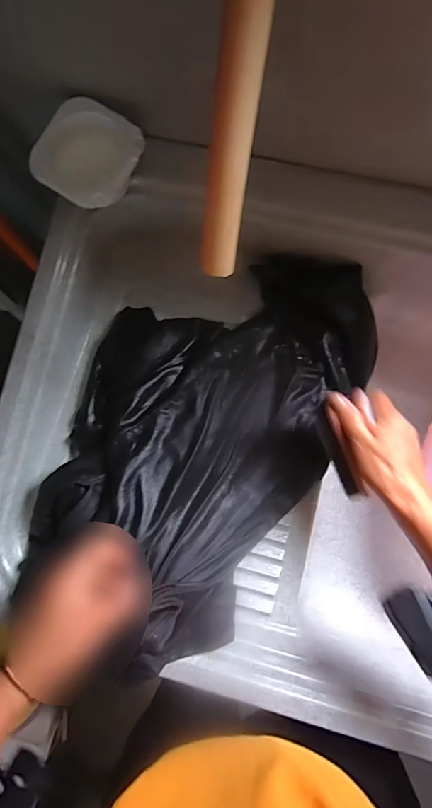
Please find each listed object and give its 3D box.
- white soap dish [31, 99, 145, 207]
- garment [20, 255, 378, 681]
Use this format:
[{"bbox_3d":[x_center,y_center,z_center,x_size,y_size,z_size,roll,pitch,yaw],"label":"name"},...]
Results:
[{"bbox_3d":[-0.129,-0.254,0.419,0.092,0.020,0.094,32,88,6],"label":"white soap dish"},{"bbox_3d":[-0.019,0.017,0.470,0.295,0.124,0.476,30,88,6],"label":"garment"}]

